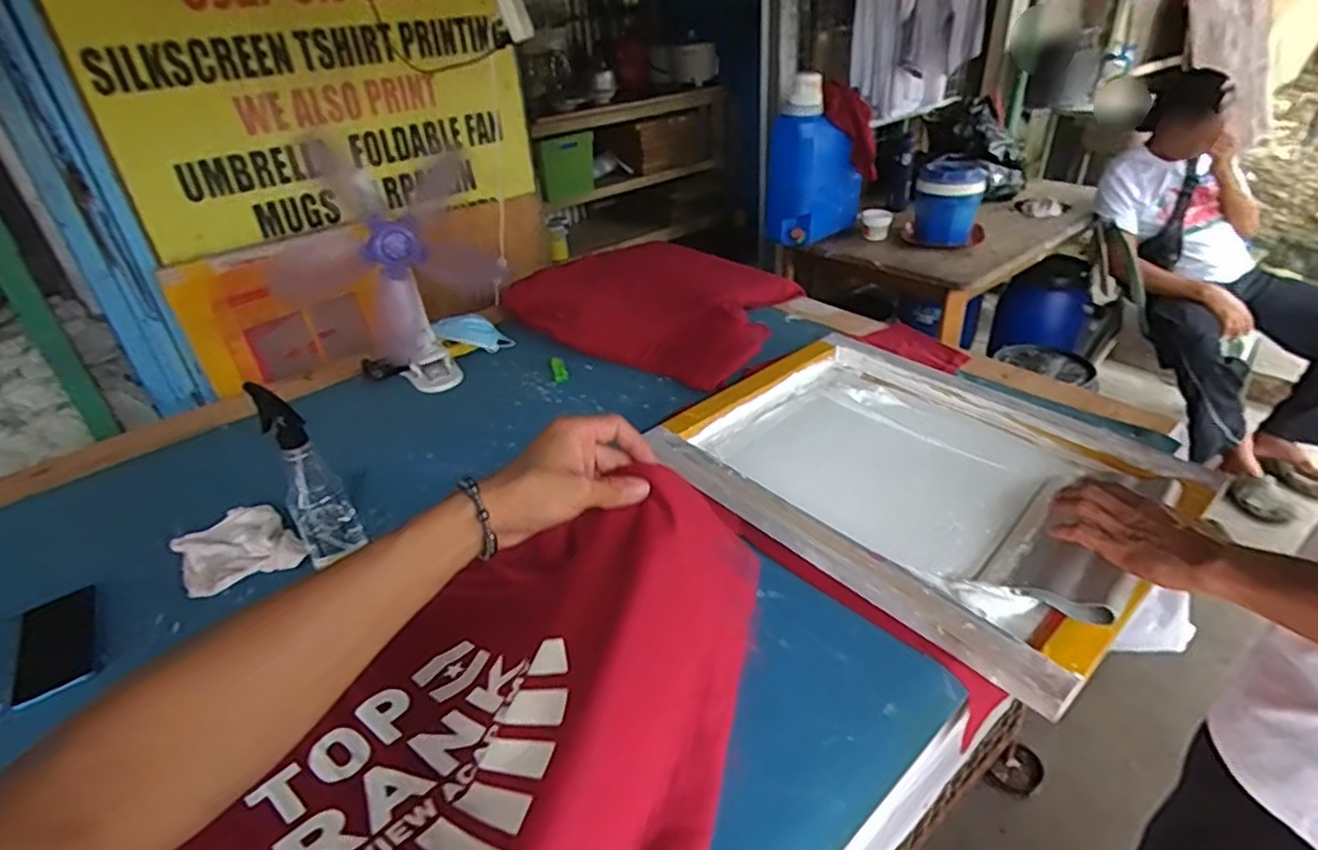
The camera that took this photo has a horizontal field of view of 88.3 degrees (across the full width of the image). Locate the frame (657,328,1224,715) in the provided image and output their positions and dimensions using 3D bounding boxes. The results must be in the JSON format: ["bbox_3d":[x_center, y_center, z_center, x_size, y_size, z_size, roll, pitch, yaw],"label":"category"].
[{"bbox_3d":[0.340,0.055,0.941,0.476,0.043,0.604,-29,40,-33],"label":"frame"}]

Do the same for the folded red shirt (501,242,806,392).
[{"bbox_3d":[-0.032,-0.288,1.447,0.581,0.072,0.469,19,45,20],"label":"folded red shirt"}]

